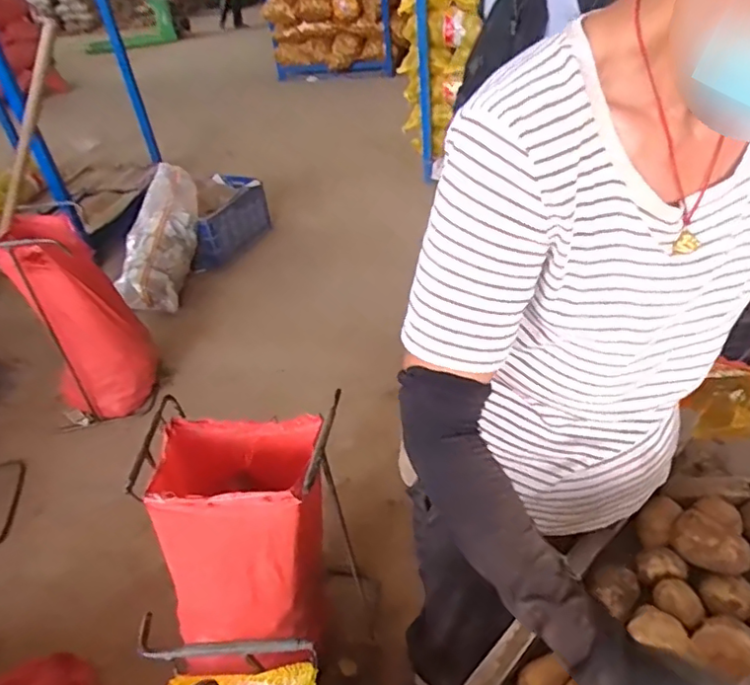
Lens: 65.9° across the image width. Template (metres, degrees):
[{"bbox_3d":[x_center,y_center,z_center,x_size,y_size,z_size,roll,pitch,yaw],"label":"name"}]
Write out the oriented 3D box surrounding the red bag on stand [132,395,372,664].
[{"bbox_3d":[-0.230,0.412,1.227,0.348,0.637,0.285,-4,38,4],"label":"red bag on stand"}]

